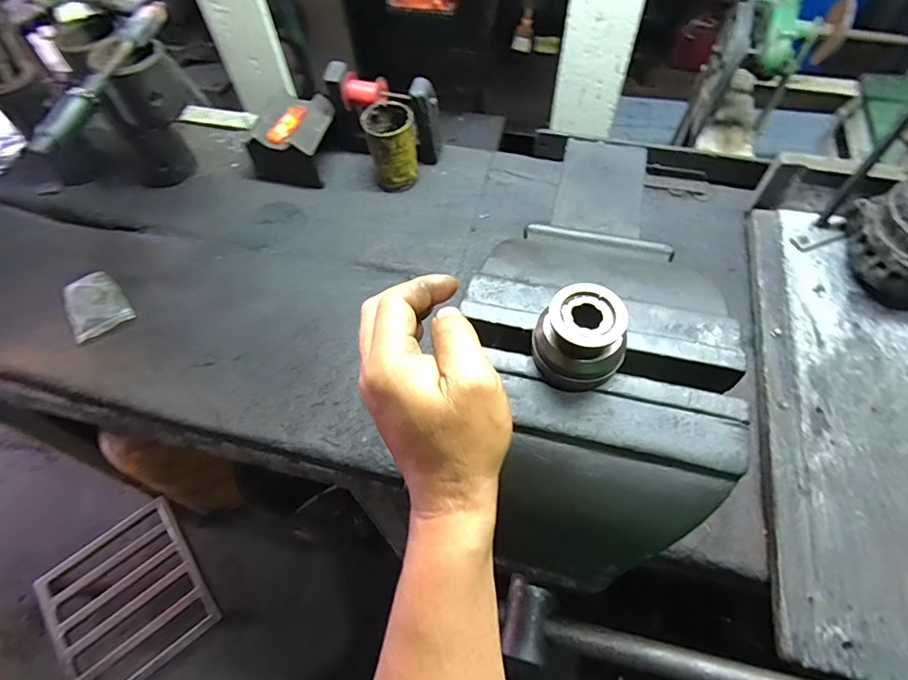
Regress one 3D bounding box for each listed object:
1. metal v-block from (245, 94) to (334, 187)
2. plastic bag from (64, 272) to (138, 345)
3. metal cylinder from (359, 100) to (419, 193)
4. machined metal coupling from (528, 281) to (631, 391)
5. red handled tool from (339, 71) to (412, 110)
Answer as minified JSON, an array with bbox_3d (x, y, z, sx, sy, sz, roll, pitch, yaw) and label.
[{"bbox_3d":[-0.265,-0.330,0.806,0.130,0.093,0.113,14,60,10],"label":"metal v-block"},{"bbox_3d":[-0.524,-0.056,0.712,0.074,0.016,0.122,-34,64,-17],"label":"plastic bag"},{"bbox_3d":[-0.097,-0.301,0.773,0.077,0.111,0.074,-11,59,-5],"label":"metal cylinder"},{"bbox_3d":[0.079,0.000,0.310,0.051,0.046,0.051,-1,59,1],"label":"machined metal coupling"},{"bbox_3d":[-0.123,-0.380,0.748,0.100,0.035,0.049,6,59,6],"label":"red handled tool"}]

